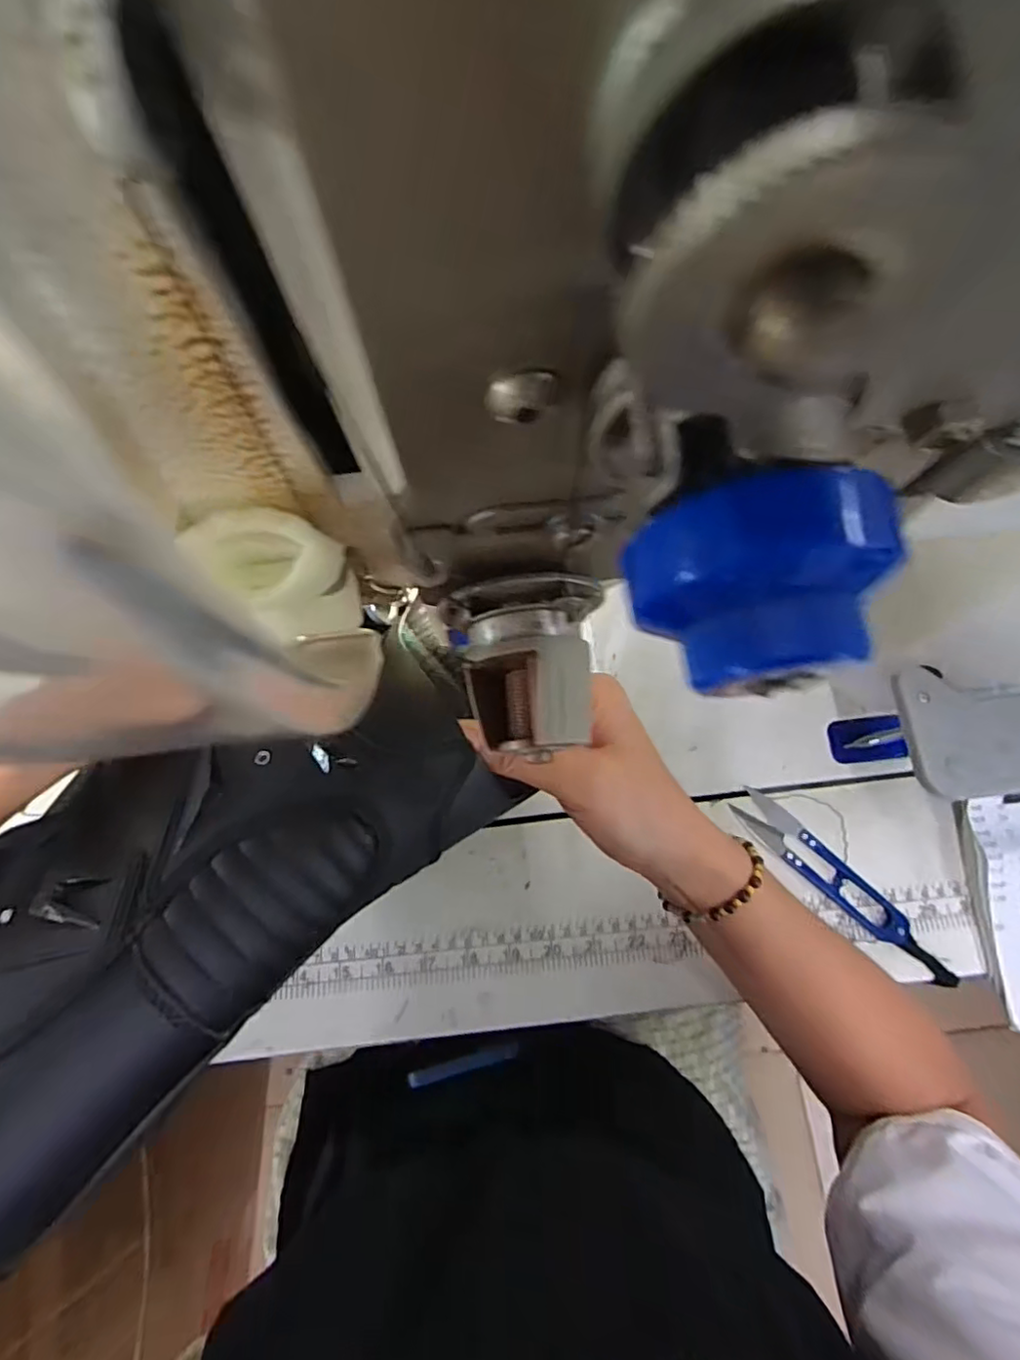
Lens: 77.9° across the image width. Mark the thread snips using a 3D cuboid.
[{"bbox_3d":[0.209,0.128,0.391,0.157,0.011,0.025,42,76,15],"label":"thread snips"}]

